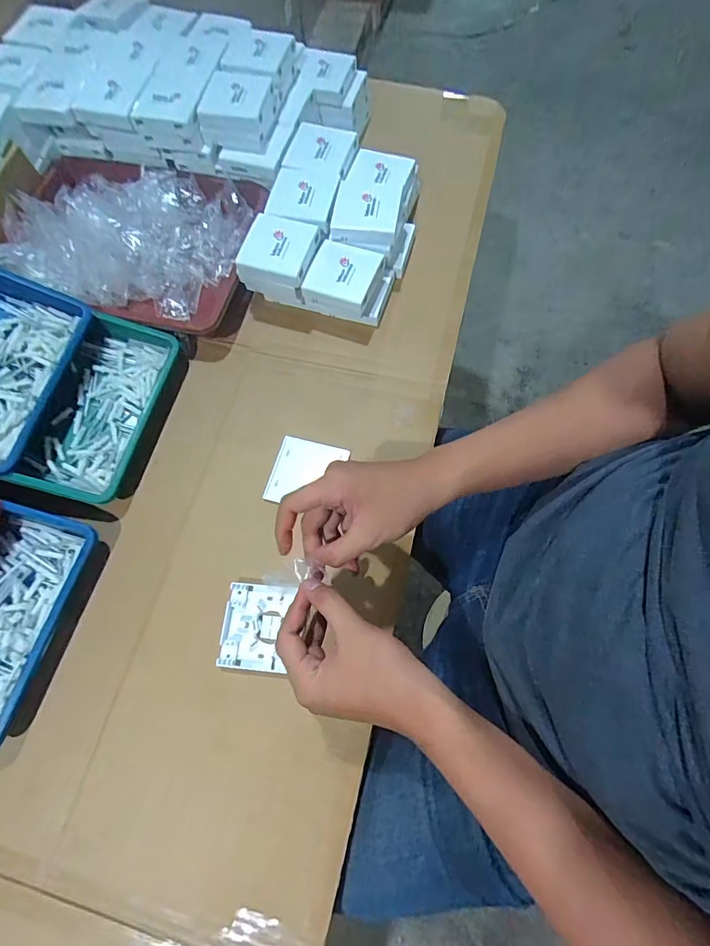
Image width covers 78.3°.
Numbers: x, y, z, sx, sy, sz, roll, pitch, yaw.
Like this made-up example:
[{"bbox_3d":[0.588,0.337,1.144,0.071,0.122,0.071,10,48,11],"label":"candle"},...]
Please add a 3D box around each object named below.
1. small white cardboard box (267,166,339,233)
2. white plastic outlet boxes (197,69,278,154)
[{"bbox_3d":[-0.066,-0.368,0.590,0.090,0.031,0.085,17,71,8],"label":"small white cardboard box"},{"bbox_3d":[-0.159,-0.504,0.605,0.086,0.044,0.098,12,71,7],"label":"white plastic outlet boxes"}]

